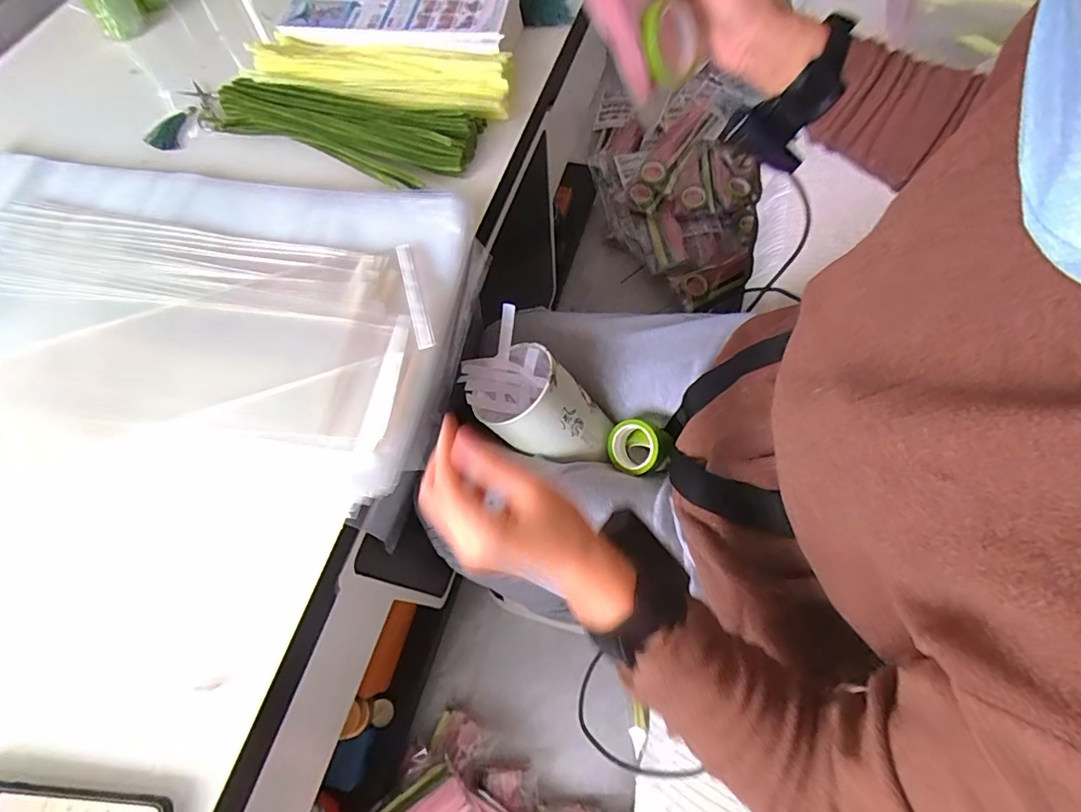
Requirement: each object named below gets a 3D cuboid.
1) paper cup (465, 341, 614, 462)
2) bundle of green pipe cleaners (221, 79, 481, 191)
[{"bbox_3d":[0.005,0.009,0.554,0.101,0.158,0.099,-22,45,25],"label":"paper cup"},{"bbox_3d":[-0.215,-0.309,0.548,0.289,0.031,0.095,19,68,11],"label":"bundle of green pipe cleaners"}]

